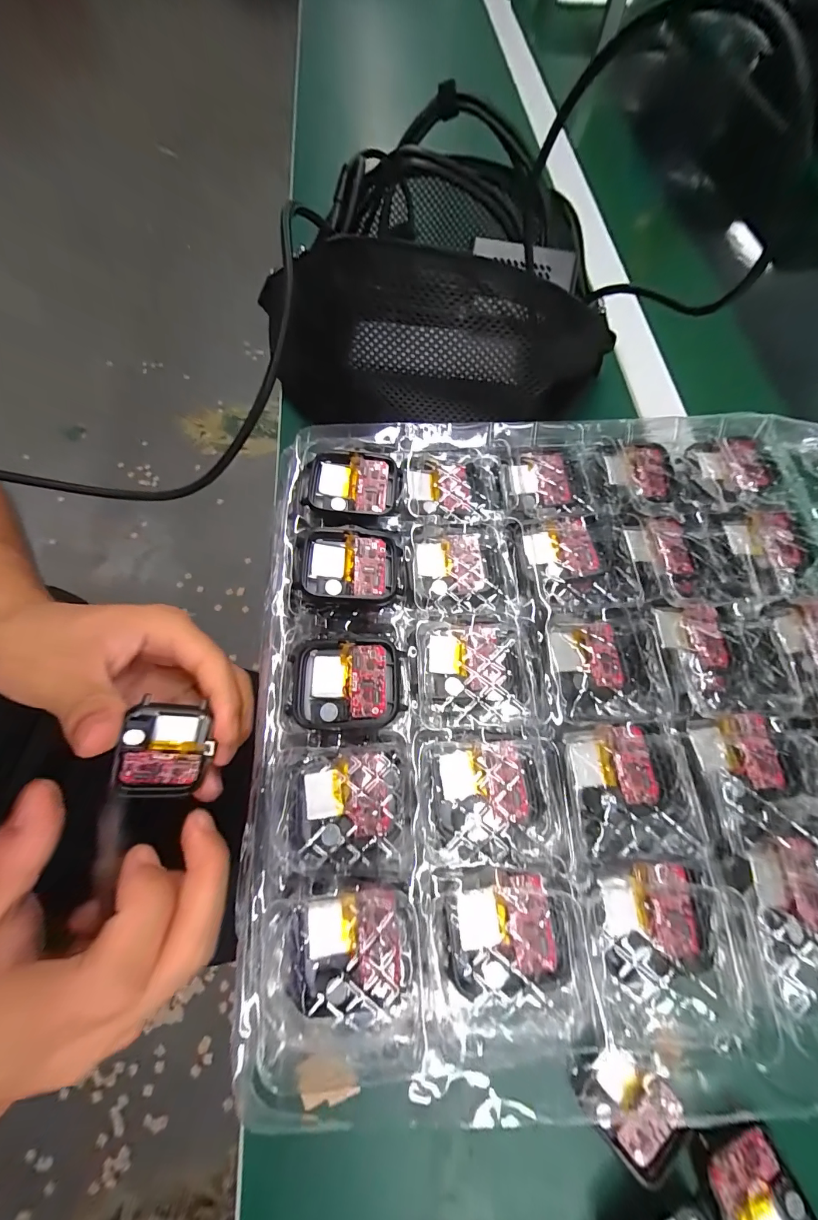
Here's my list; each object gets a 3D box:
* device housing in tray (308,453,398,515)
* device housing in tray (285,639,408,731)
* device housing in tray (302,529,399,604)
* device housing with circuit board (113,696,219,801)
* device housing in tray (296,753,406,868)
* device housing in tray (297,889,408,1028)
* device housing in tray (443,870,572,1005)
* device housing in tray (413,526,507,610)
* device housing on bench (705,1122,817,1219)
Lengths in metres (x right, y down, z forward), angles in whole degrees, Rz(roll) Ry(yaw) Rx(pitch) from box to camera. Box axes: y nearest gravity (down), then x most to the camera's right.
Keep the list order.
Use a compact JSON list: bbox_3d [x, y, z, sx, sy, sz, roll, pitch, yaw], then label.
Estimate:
[{"bbox_3d":[-0.029,-0.064,0.203,0.044,0.008,0.032,5,69,0],"label":"device housing in tray"},{"bbox_3d":[-0.027,0.032,0.167,0.047,0.007,0.036,-1,69,-2],"label":"device housing in tray"},{"bbox_3d":[-0.027,-0.021,0.183,0.044,0.007,0.035,2,69,-1],"label":"device housing in tray"},{"bbox_3d":[-0.110,0.065,0.179,0.035,0.006,0.043,14,95,-28],"label":"device housing with circuit board"},{"bbox_3d":[-0.023,0.078,0.156,0.042,0.007,0.038,-2,69,-2],"label":"device housing in tray"},{"bbox_3d":[-0.020,0.119,0.139,0.038,0.013,0.034,-4,69,-3],"label":"device housing in tray"},{"bbox_3d":[0.034,0.114,0.141,0.042,0.010,0.035,-4,69,-3],"label":"device housing in tray"},{"bbox_3d":[0.023,-0.020,0.197,0.043,0.010,0.046,3,69,-1],"label":"device housing in tray"},{"bbox_3d":[0.147,0.248,0.164,0.037,0.006,0.042,-21,72,-10],"label":"device housing on bench"}]

